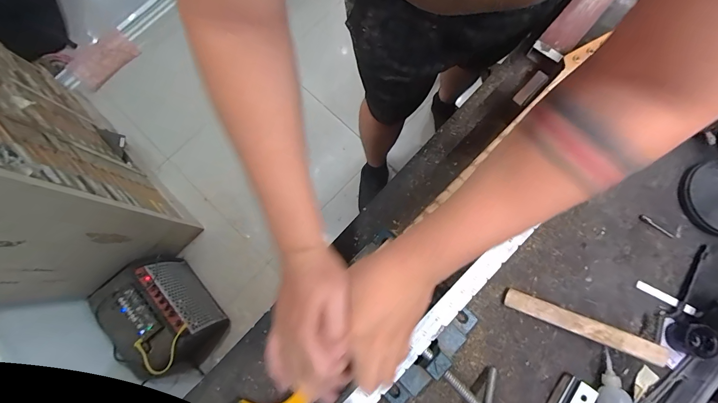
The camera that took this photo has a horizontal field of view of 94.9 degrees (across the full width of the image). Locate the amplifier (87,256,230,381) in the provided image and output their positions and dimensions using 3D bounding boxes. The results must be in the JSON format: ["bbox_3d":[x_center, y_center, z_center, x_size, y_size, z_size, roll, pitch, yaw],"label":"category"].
[{"bbox_3d":[-0.633,0.375,1.081,0.220,0.291,0.353,-41,81,-7],"label":"amplifier"}]

